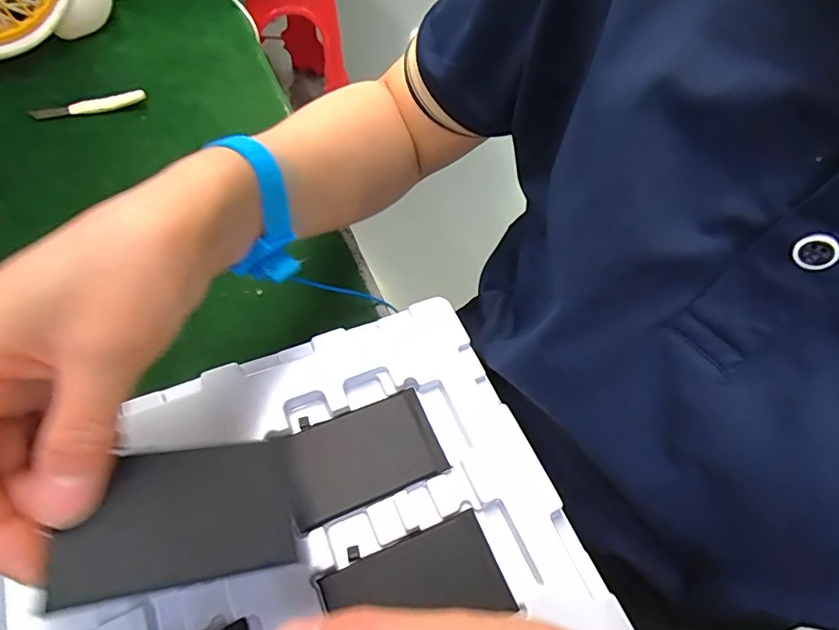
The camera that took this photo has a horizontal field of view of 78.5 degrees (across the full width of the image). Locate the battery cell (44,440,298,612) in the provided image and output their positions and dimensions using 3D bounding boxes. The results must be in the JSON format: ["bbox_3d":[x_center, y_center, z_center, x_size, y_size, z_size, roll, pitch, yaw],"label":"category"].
[{"bbox_3d":[-0.085,0.071,0.184,0.075,0.004,0.045,1,57,-29],"label":"battery cell"}]

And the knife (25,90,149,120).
[{"bbox_3d":[-0.277,-0.176,0.433,0.087,0.011,0.008,-18,61,-18],"label":"knife"}]

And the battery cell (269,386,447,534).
[{"bbox_3d":[-0.030,0.072,0.268,0.079,0.010,0.049,-18,61,-19],"label":"battery cell"}]

